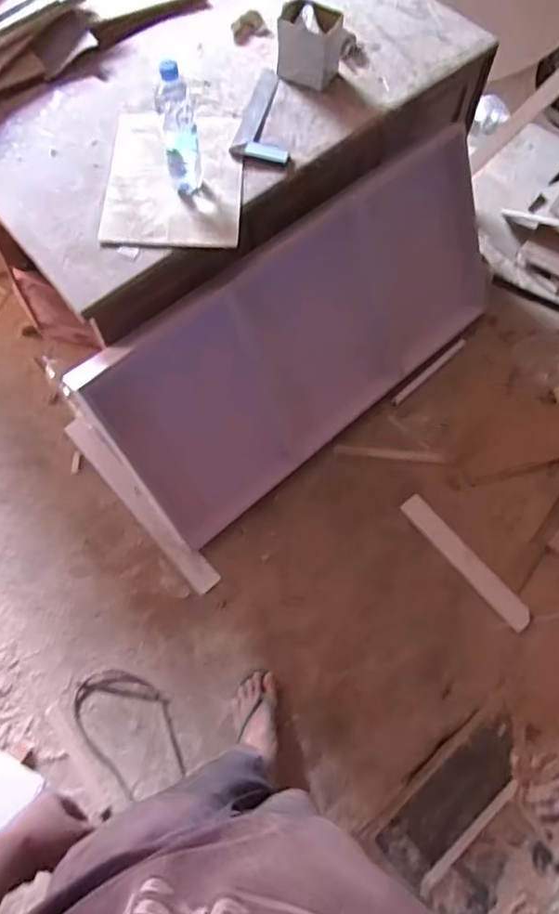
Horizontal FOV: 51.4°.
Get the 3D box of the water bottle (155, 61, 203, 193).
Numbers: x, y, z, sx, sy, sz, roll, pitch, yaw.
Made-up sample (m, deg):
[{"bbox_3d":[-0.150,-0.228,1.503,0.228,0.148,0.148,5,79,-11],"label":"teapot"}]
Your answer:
[{"bbox_3d":[-0.184,-0.603,1.082,0.064,0.245,0.063,-7,67,-4],"label":"water bottle"}]

